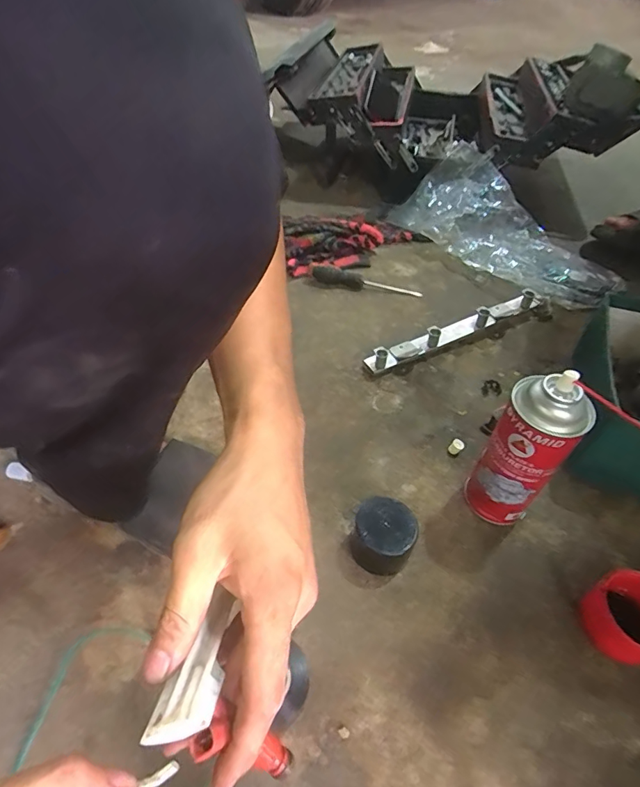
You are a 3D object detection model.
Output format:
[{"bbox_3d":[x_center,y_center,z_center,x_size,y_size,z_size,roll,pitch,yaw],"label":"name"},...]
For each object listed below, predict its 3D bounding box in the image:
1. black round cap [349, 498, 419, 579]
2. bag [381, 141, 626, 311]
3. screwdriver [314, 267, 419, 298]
[{"bbox_3d":[0.061,0.138,0.448,0.061,0.051,0.057,2,48,-2],"label":"black round cap"},{"bbox_3d":[0.330,-0.312,0.843,0.228,0.100,0.438,-24,54,-23],"label":"bag"},{"bbox_3d":[0.077,-0.182,0.768,0.178,0.025,0.029,12,48,7],"label":"screwdriver"}]

